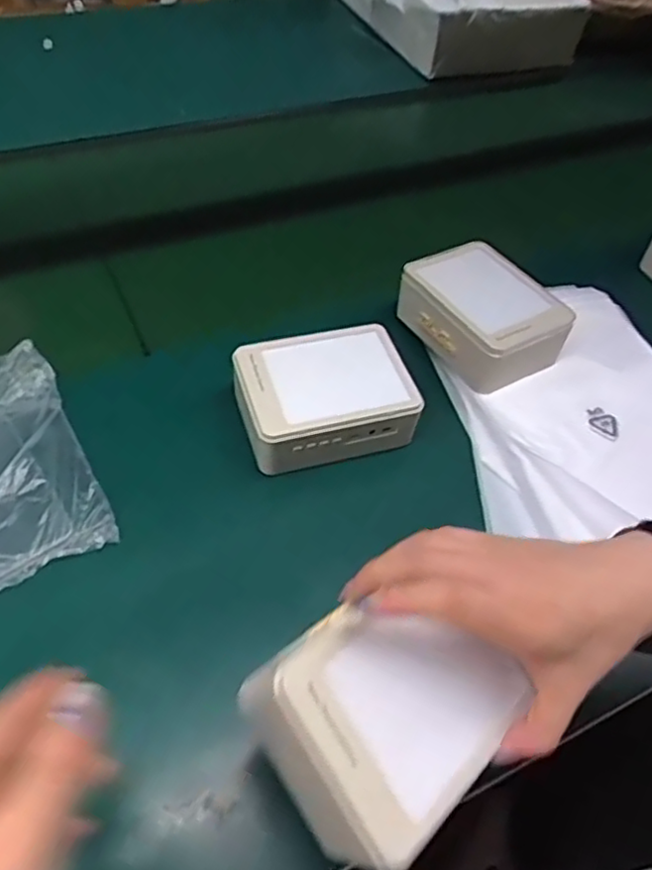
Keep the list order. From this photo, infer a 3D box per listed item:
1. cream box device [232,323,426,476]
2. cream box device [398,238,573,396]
[{"bbox_3d":[-0.003,-0.035,0.567,0.143,0.048,0.099,-12,53,-15],"label":"cream box device"},{"bbox_3d":[0.150,-0.109,0.626,0.107,0.059,0.150,-25,58,-24],"label":"cream box device"}]

